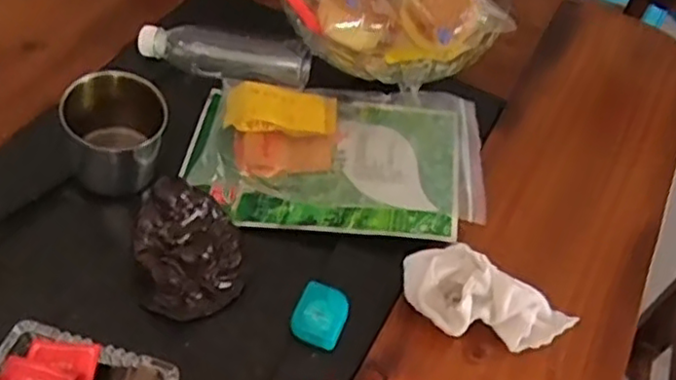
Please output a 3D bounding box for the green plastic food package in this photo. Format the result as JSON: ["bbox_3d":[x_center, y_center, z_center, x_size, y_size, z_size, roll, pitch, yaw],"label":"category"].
[{"bbox_3d":[-0.004,-0.040,0.643,0.275,0.032,0.183,3,51,-5],"label":"green plastic food package"}]

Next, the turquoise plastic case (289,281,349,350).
[{"bbox_3d":[-0.014,0.100,0.544,0.042,0.017,0.046,21,51,10],"label":"turquoise plastic case"}]

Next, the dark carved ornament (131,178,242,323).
[{"bbox_3d":[-0.122,0.048,0.538,0.089,0.091,0.070,-11,53,-16],"label":"dark carved ornament"}]

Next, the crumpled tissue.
[{"bbox_3d":[0.119,0.085,0.541,0.128,0.051,0.078,32,54,18],"label":"crumpled tissue"}]

